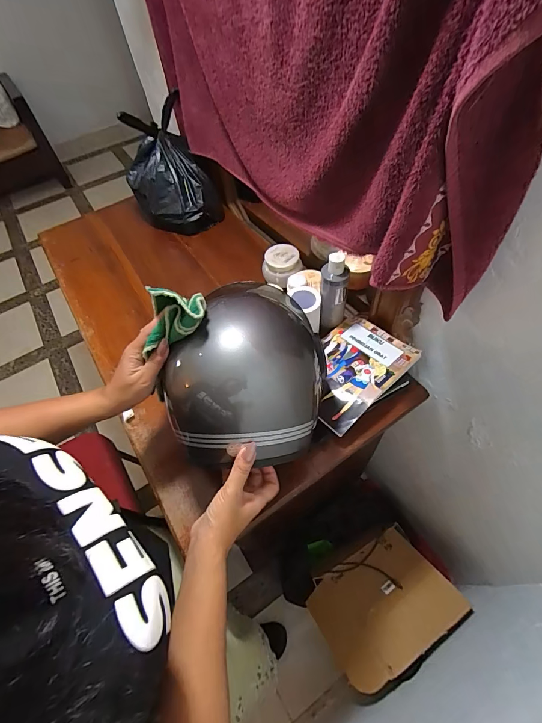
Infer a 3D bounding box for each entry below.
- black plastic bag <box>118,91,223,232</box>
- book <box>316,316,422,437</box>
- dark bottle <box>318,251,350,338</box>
[{"bbox_3d":[-0.257,-0.473,0.864,0.194,0.255,0.194,-24,58,-11],"label":"black plastic bag"},{"bbox_3d":[0.139,0.011,0.614,0.209,0.017,0.157,-40,54,-16],"label":"book"},{"bbox_3d":[0.115,-0.119,0.630,0.047,0.168,0.042,2,57,6],"label":"dark bottle"}]

